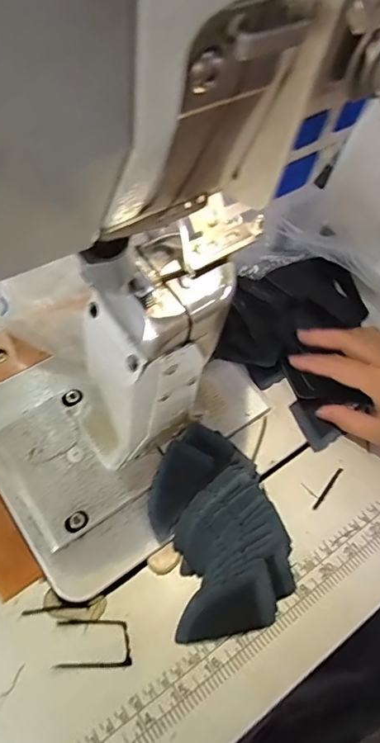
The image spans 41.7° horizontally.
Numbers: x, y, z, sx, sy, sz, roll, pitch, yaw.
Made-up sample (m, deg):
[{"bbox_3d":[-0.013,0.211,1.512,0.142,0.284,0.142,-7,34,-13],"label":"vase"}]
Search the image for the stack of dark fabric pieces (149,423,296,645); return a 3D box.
[{"bbox_3d":[0.020,0.109,0.353,0.083,0.032,0.133,-14,57,-11],"label":"stack of dark fabric pieces"}]

